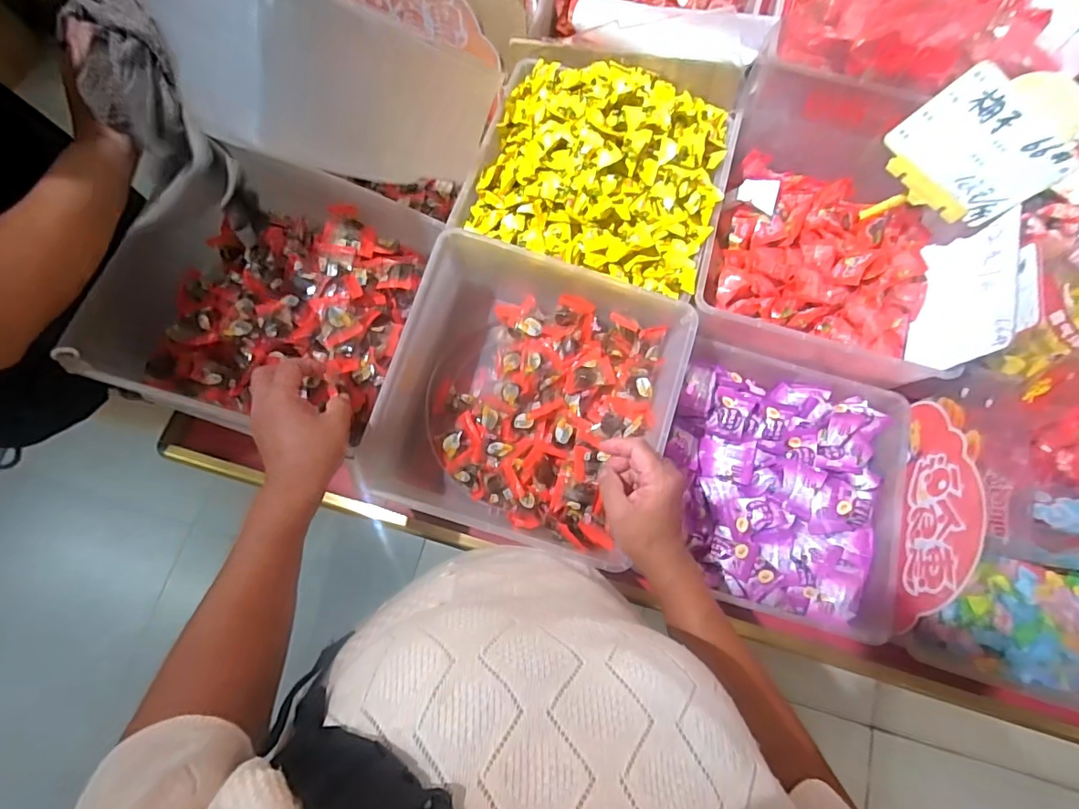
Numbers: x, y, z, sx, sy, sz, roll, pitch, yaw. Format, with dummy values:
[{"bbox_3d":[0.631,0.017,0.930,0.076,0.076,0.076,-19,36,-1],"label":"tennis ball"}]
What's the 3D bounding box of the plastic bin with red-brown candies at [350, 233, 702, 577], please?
[{"bbox_3d":[-0.007,-0.004,0.590,0.284,0.138,0.293,17,75,4],"label":"plastic bin with red-brown candies"}]

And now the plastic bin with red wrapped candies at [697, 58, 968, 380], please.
[{"bbox_3d":[0.354,-0.213,0.615,0.275,0.131,0.317,17,75,4],"label":"plastic bin with red wrapped candies"}]

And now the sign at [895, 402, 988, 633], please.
[{"bbox_3d":[0.410,0.106,0.540,0.009,0.129,0.242,16,75,3],"label":"sign"}]

